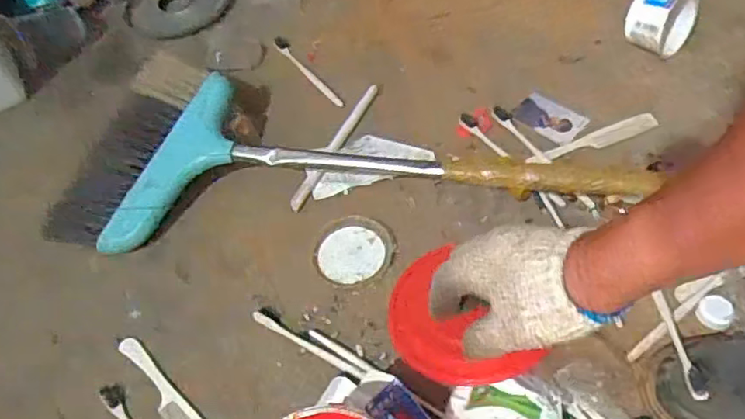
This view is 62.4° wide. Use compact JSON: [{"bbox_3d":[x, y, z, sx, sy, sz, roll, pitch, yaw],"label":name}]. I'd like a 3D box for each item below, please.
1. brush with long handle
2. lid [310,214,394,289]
[{"bbox_3d":[-0.041,-0.005,0.631,0.569,0.082,0.195,11,56,14],"label":"brush with long handle"},{"bbox_3d":[-0.020,0.041,0.640,0.083,0.011,0.080,-3,54,4],"label":"lid"}]

